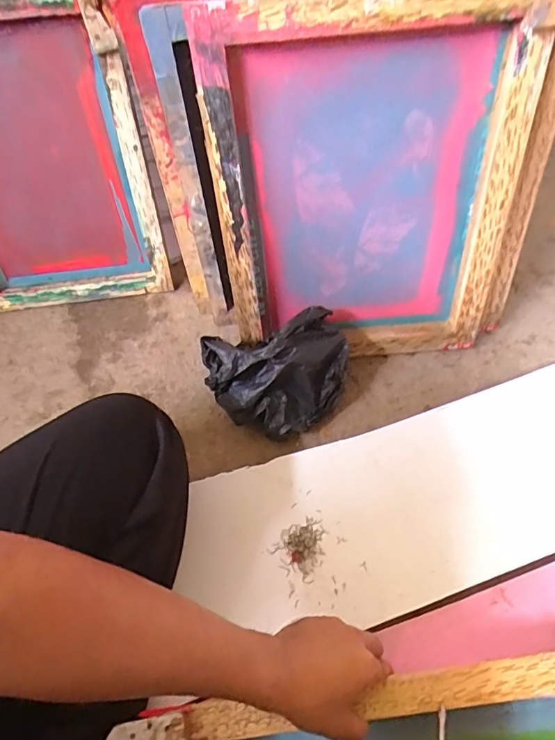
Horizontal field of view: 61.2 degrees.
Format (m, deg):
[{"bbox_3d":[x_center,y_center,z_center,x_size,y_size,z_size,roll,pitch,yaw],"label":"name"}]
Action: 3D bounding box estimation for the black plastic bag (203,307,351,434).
[{"bbox_3d":[0.007,0.013,0.682,0.199,0.133,0.124,-15,52,-6],"label":"black plastic bag"}]

